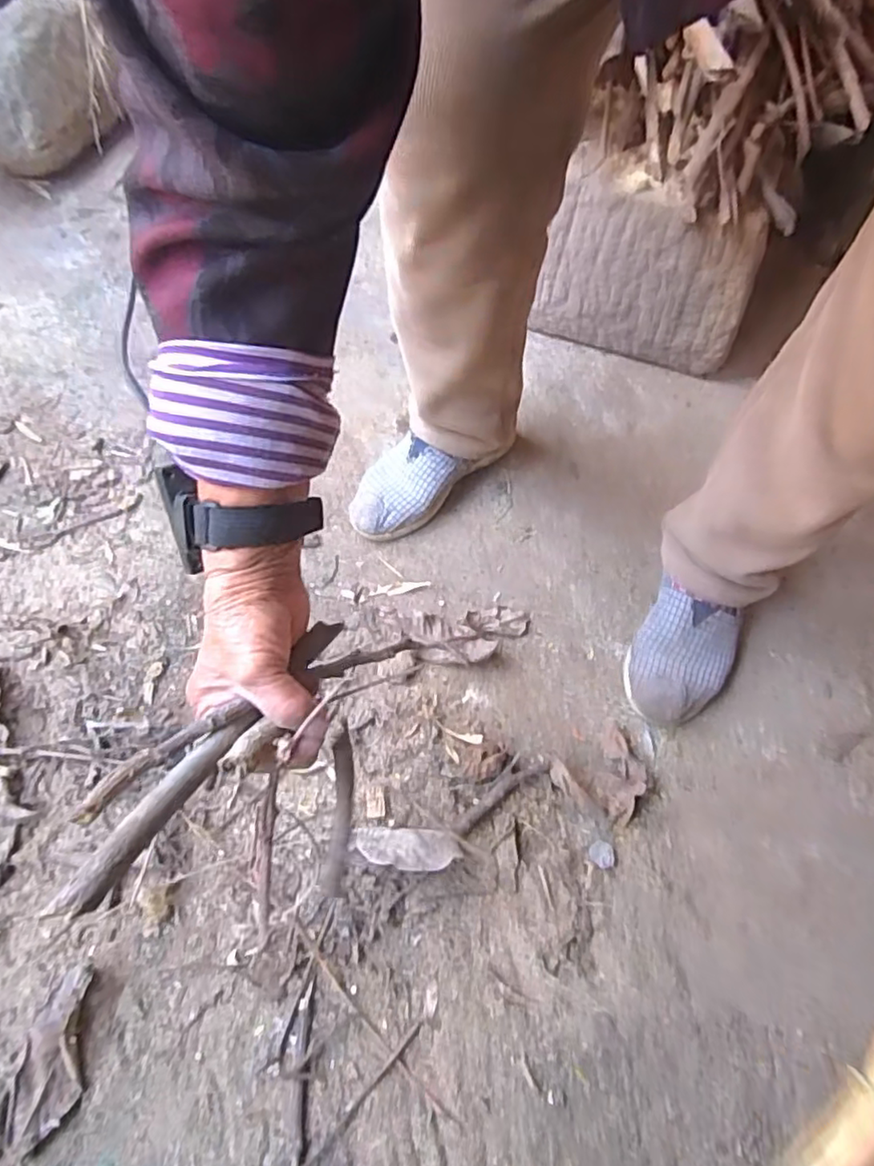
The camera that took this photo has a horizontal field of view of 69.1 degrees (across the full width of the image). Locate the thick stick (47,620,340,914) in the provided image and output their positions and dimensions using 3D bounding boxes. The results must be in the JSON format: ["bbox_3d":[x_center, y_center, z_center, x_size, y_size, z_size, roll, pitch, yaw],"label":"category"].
[{"bbox_3d":[-0.113,0.083,0.344,0.017,0.012,0.216,23,37,12],"label":"thick stick"}]

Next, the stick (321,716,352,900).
[{"bbox_3d":[-0.063,0.146,0.410,0.015,0.010,0.105,3,77,-1],"label":"stick"}]

